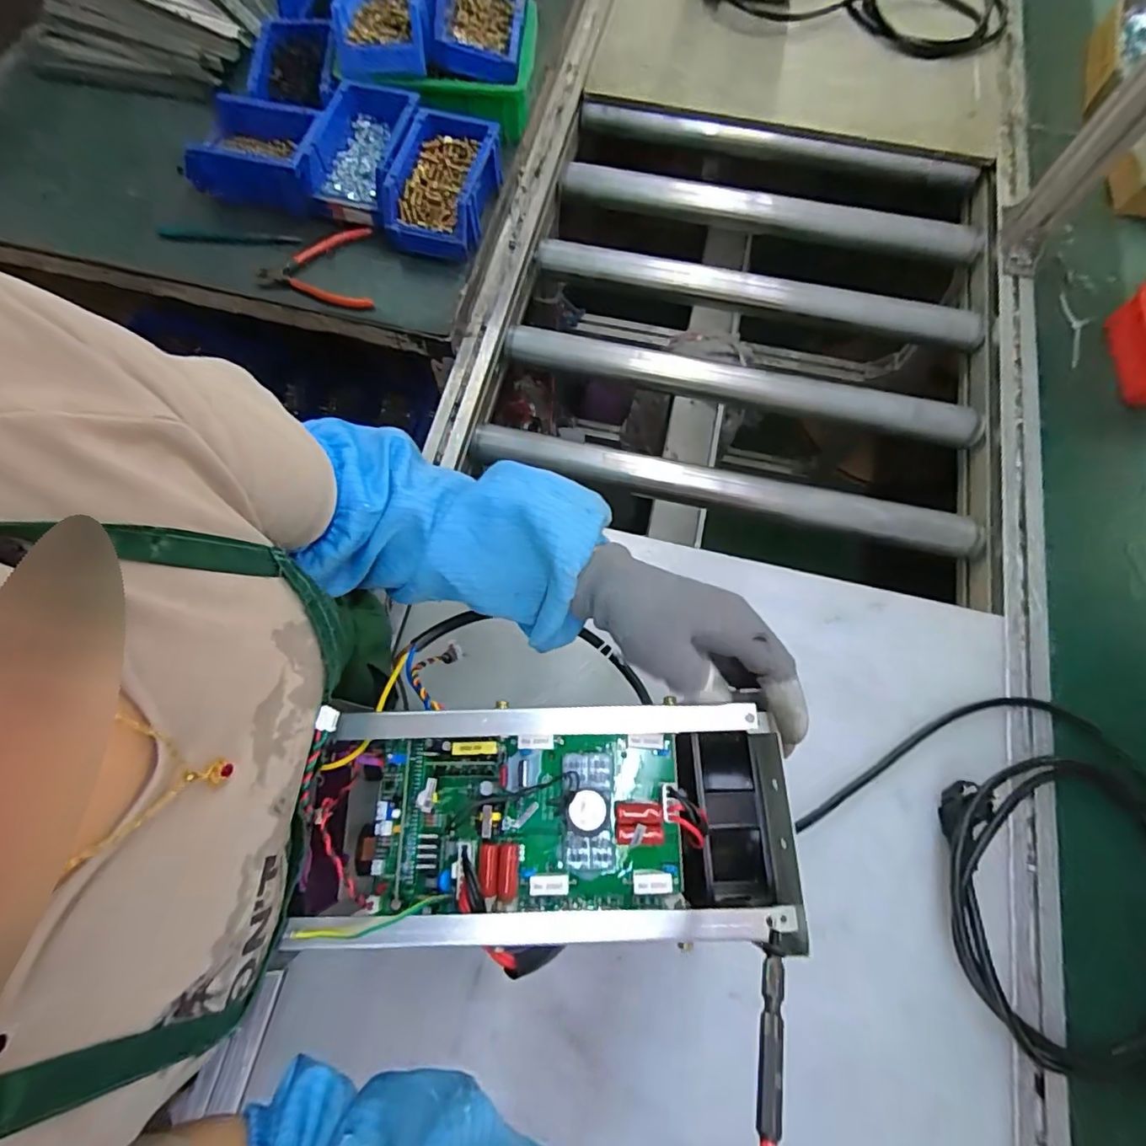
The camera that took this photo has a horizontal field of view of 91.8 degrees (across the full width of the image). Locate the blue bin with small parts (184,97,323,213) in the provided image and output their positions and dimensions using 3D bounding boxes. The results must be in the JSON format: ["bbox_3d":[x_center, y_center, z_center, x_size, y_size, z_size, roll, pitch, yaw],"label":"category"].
[{"bbox_3d":[-0.384,-0.516,0.683,0.152,0.059,0.109,14,72,4],"label":"blue bin with small parts"}]

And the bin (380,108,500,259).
[{"bbox_3d":[-0.159,-0.474,0.681,0.109,0.065,0.163,11,72,3],"label":"bin"}]

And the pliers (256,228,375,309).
[{"bbox_3d":[-0.314,-0.366,0.679,0.133,0.016,0.121,-9,72,-4],"label":"pliers"}]

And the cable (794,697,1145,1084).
[{"bbox_3d":[0.410,0.266,0.472,0.290,0.035,0.303,-30,73,-9],"label":"cable"}]

